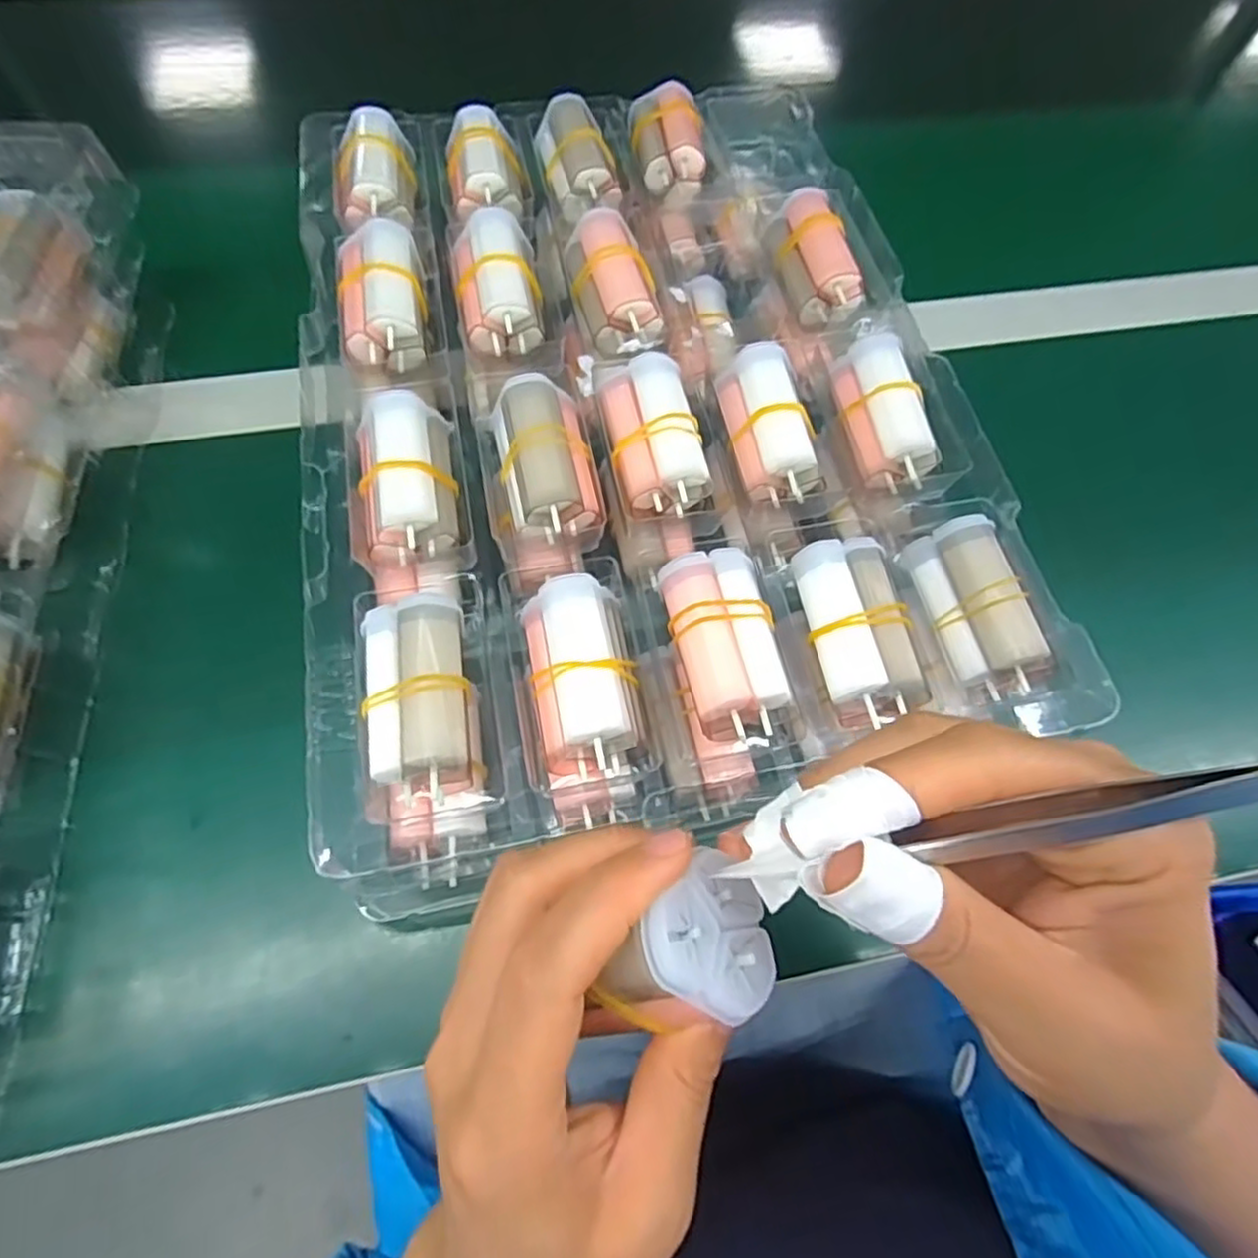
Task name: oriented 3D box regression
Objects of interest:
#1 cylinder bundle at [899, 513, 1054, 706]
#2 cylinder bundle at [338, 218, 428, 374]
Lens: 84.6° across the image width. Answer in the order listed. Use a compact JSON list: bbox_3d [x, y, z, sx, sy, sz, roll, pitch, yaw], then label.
[{"bbox_3d":[0.131,-0.009,0.261,0.027,0.020,0.066,-12,67,-8],"label":"cylinder bundle"},{"bbox_3d":[-0.111,-0.150,0.310,0.035,0.024,0.064,-8,67,-6],"label":"cylinder bundle"}]

